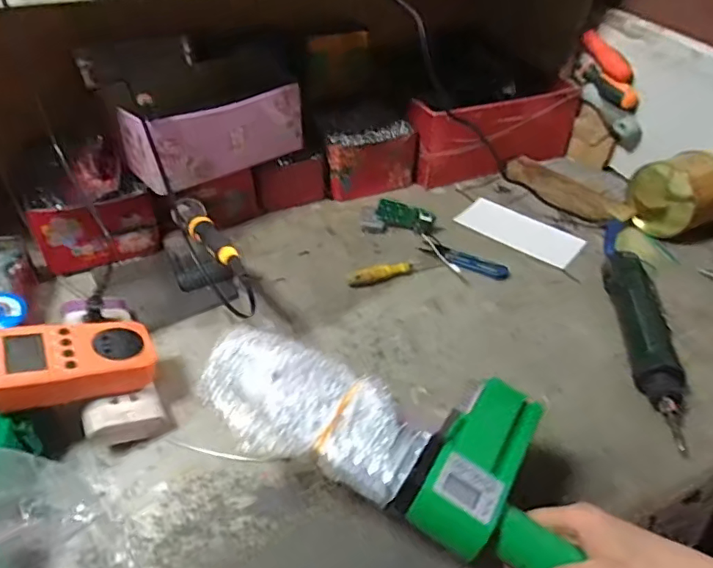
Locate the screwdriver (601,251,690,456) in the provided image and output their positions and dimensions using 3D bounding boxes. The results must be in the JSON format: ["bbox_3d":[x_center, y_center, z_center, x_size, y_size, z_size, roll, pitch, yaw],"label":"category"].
[{"bbox_3d":[0.298,0.060,0.528,0.054,0.046,0.231,3,42,2],"label":"screwdriver"}]

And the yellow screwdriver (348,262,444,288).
[{"bbox_3d":[0.046,-0.017,0.617,0.112,0.020,0.017,-14,44,-16],"label":"yellow screwdriver"}]

